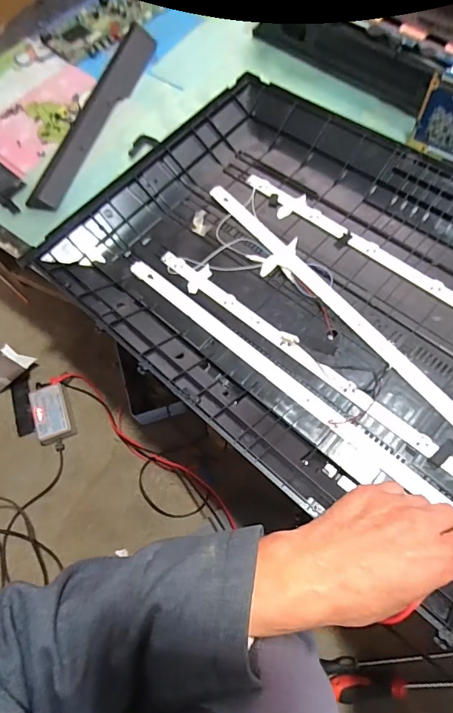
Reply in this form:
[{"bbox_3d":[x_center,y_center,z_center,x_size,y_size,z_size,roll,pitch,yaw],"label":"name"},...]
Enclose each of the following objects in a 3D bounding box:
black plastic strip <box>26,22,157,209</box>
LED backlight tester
[{"bbox_3d":[-0.193,-0.379,0.659,0.064,0.014,0.388,15,68,8],"label":"black plastic strip"},{"bbox_3d":[-0.310,0.103,0.764,0.063,0.043,0.108,-16,67,-5],"label":"LED backlight tester"}]

